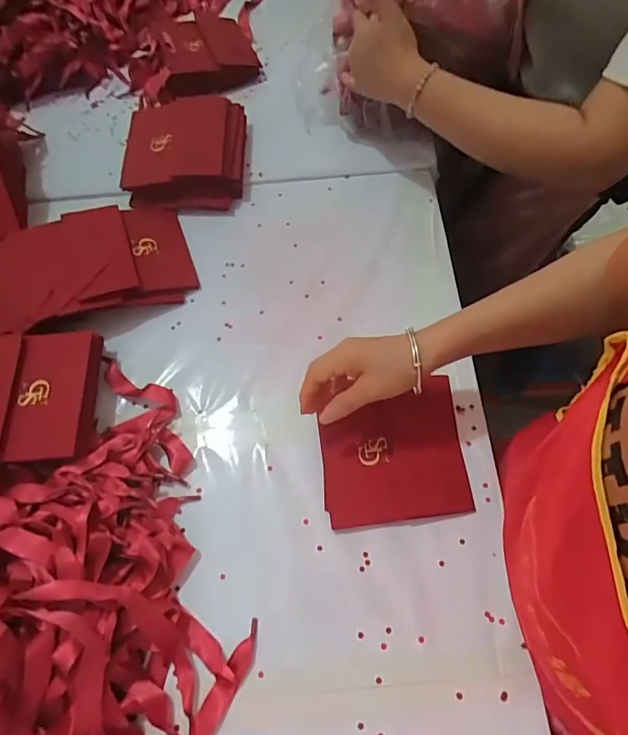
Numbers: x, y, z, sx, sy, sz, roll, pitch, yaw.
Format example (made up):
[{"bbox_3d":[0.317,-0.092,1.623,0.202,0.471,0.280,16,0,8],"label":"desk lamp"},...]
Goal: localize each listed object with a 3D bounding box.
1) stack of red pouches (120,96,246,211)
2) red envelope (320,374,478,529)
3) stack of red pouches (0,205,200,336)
[{"bbox_3d":[-0.174,-0.290,0.626,0.156,0.059,0.159,-1,65,3],"label":"stack of red pouches"},{"bbox_3d":[0.078,0.086,0.469,0.138,0.007,0.130,-7,71,1],"label":"red envelope"},{"bbox_3d":[-0.284,-0.121,0.560,0.256,0.059,0.152,-18,65,-5],"label":"stack of red pouches"}]

